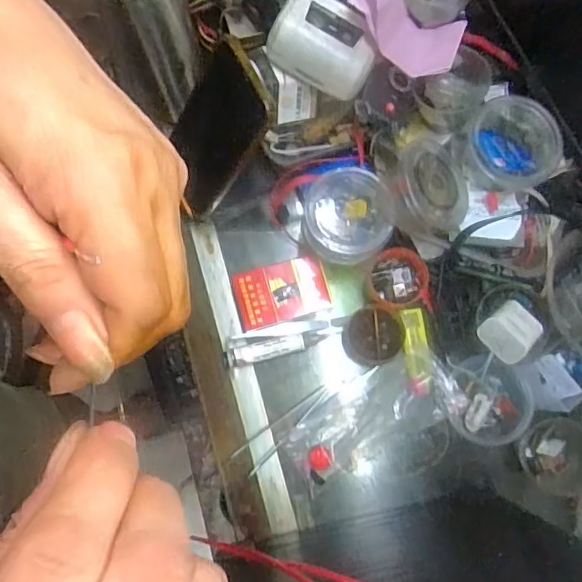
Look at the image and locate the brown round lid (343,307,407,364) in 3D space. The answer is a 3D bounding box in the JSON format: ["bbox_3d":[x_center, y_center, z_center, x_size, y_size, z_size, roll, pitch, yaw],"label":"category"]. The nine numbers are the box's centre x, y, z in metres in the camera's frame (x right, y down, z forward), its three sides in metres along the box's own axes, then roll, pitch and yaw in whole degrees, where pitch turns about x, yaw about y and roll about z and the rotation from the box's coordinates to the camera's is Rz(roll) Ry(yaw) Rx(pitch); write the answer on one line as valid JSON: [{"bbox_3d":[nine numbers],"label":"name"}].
[{"bbox_3d":[0.077,0.043,0.522,0.054,0.018,0.051,0,80,0],"label":"brown round lid"}]

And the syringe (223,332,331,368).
[{"bbox_3d":[-0.014,0.054,0.523,0.096,0.021,0.017,-14,80,-2],"label":"syringe"}]

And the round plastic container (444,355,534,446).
[{"bbox_3d":[0.173,0.099,0.508,0.075,0.046,0.073,5,80,1],"label":"round plastic container"}]

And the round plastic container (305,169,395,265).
[{"bbox_3d":[0.050,-0.066,0.493,0.073,0.041,0.073,0,80,0],"label":"round plastic container"}]

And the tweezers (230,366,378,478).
[{"bbox_3d":[0.012,0.112,0.517,0.150,0.016,0.025,-39,82,-6],"label":"tweezers"}]

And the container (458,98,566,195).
[{"bbox_3d":[0.187,-0.123,0.479,0.063,0.042,0.082,-39,82,-6],"label":"container"}]

